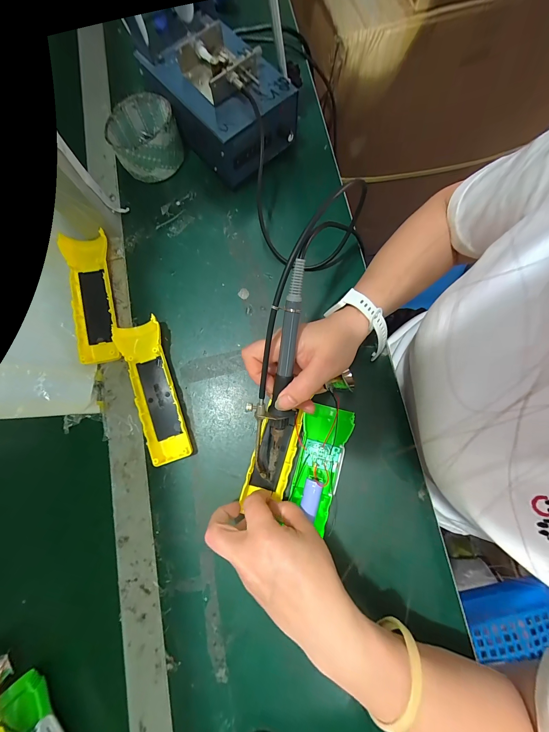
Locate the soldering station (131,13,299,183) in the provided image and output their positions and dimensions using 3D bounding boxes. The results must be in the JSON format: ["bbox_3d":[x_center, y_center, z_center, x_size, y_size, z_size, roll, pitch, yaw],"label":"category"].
[{"bbox_3d":[-0.061,-0.337,0.364,0.125,0.091,0.176,-38,81,-7],"label":"soldering station"}]

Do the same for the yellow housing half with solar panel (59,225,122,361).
[{"bbox_3d":[-0.222,-0.086,0.348,0.057,0.024,0.166,-14,79,-3],"label":"yellow housing half with solar panel"}]

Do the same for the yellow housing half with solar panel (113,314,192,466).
[{"bbox_3d":[-0.135,0.027,0.323,0.047,0.025,0.160,-19,79,-4],"label":"yellow housing half with solar panel"}]

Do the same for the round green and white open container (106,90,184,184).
[{"bbox_3d":[-0.167,-0.296,0.375,0.086,0.052,0.078,-31,80,-6],"label":"round green and white open container"}]

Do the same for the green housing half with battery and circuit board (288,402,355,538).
[{"bbox_3d":[0.047,0.101,0.300,0.046,0.032,0.121,15,71,3],"label":"green housing half with battery and circuit board"}]

